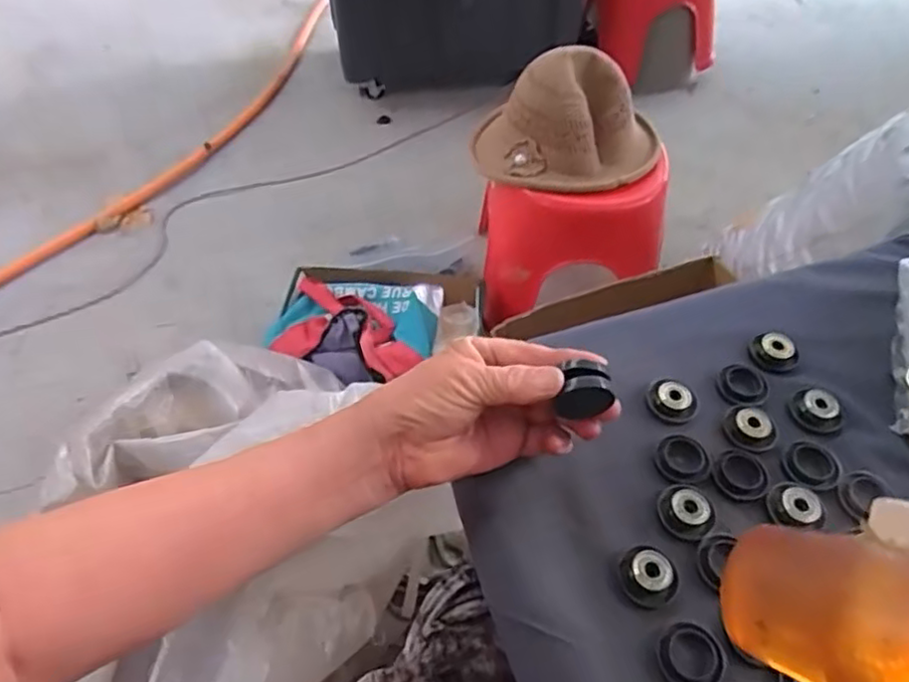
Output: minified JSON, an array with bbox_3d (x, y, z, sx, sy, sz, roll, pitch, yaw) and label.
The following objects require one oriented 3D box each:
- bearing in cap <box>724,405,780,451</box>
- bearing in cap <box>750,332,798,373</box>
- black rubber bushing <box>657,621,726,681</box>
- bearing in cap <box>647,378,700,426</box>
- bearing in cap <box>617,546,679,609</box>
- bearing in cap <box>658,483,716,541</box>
[{"bbox_3d":[0.190,0.055,0.421,0.032,0.010,0.031,1,52,-1],"label":"bearing in cap"},{"bbox_3d":[0.225,0.007,0.463,0.030,0.012,0.029,1,52,-1],"label":"bearing in cap"},{"bbox_3d":[0.122,0.162,0.338,0.032,0.011,0.033,1,52,-1],"label":"black rubber bushing"},{"bbox_3d":[0.144,0.039,0.435,0.032,0.012,0.029,14,53,8],"label":"bearing in cap"},{"bbox_3d":[0.106,0.128,0.360,0.027,0.015,0.030,-8,53,-9],"label":"bearing in cap"},{"bbox_3d":[0.135,0.098,0.385,0.027,0.015,0.032,12,52,7],"label":"bearing in cap"}]

